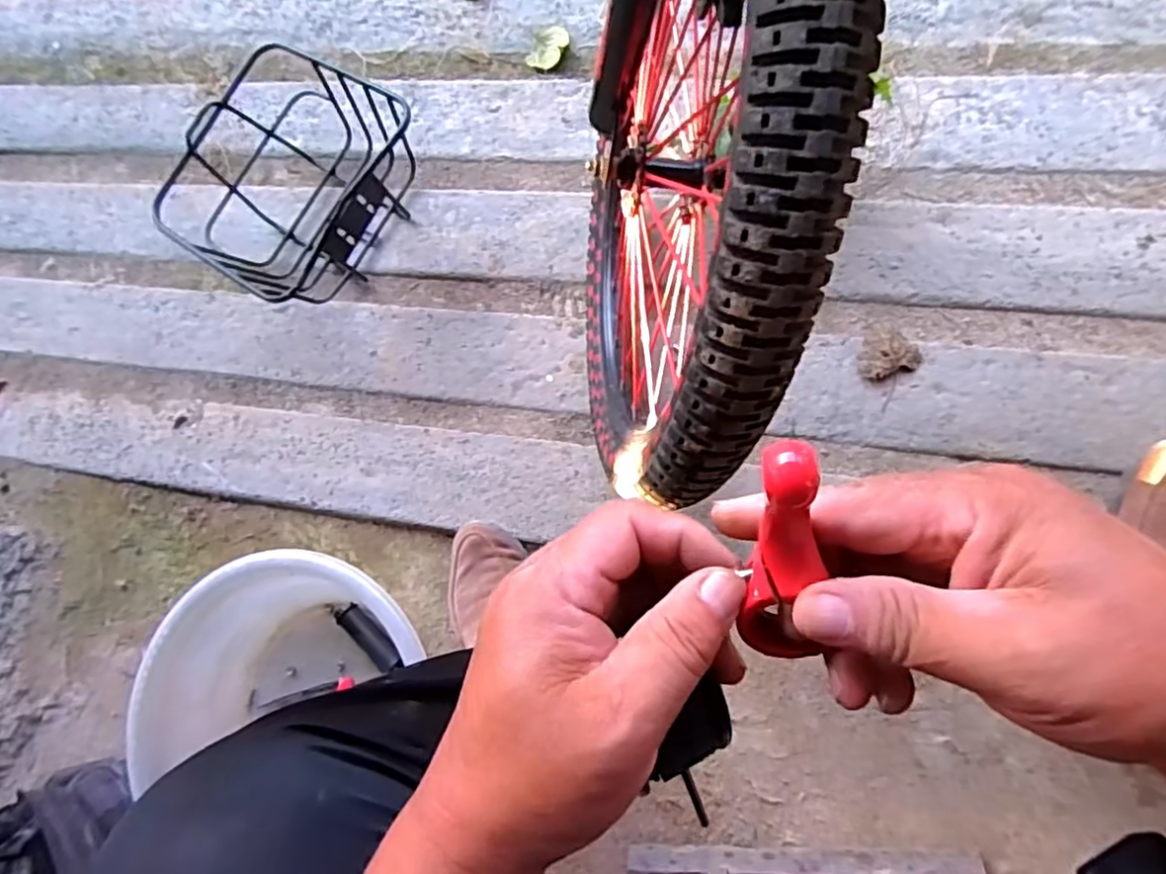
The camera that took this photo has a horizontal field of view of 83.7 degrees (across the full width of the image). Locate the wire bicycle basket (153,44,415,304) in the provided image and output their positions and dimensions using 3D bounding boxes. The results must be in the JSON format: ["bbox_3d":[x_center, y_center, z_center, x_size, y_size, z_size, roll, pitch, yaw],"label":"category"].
[{"bbox_3d":[-0.340,-0.295,0.779,0.232,0.138,0.261,30,86,15],"label":"wire bicycle basket"}]

